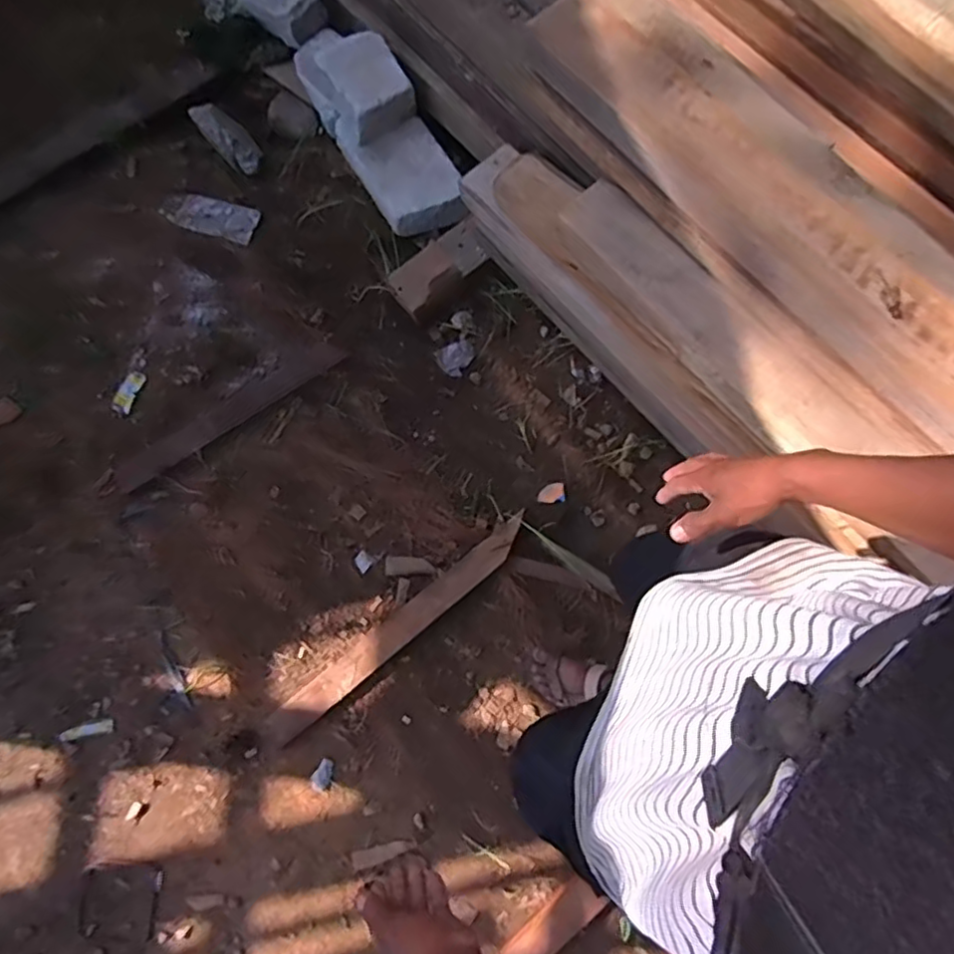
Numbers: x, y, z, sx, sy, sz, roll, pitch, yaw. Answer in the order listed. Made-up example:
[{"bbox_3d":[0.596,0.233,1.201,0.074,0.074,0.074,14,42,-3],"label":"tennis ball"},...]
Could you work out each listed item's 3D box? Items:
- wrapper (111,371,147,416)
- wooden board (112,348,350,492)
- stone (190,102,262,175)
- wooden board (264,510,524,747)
[{"bbox_3d":[-0.844,-0.205,1.545,0.053,0.007,0.111,21,78,4],"label":"wrapper"},{"bbox_3d":[-0.582,-0.154,1.510,0.586,0.017,0.077,-34,80,-7],"label":"wooden board"},{"bbox_3d":[-0.636,-0.870,1.639,0.196,0.067,0.094,42,80,-19],"label":"stone"},{"bbox_3d":[-0.165,0.328,1.392,0.688,0.029,0.069,-39,81,-8],"label":"wooden board"}]

